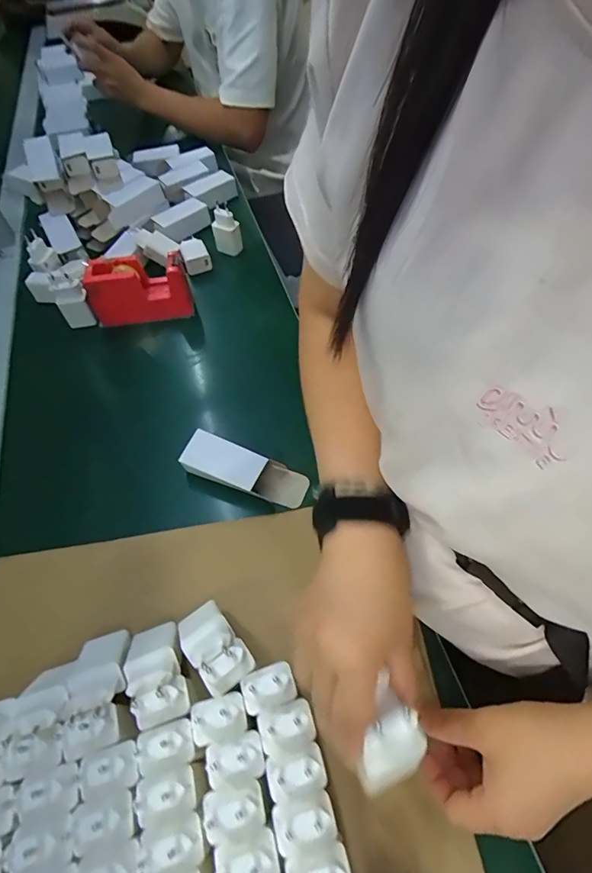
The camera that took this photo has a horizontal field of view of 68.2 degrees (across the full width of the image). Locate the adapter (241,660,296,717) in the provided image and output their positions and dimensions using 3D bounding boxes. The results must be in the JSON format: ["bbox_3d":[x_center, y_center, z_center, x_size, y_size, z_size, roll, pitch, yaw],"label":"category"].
[{"bbox_3d":[-0.021,0.184,0.322,0.039,0.039,0.027,-17,57,-10],"label":"adapter"}]

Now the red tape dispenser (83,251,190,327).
[{"bbox_3d":[-0.219,-0.207,0.618,0.136,0.078,0.052,-3,55,-1],"label":"red tape dispenser"}]

